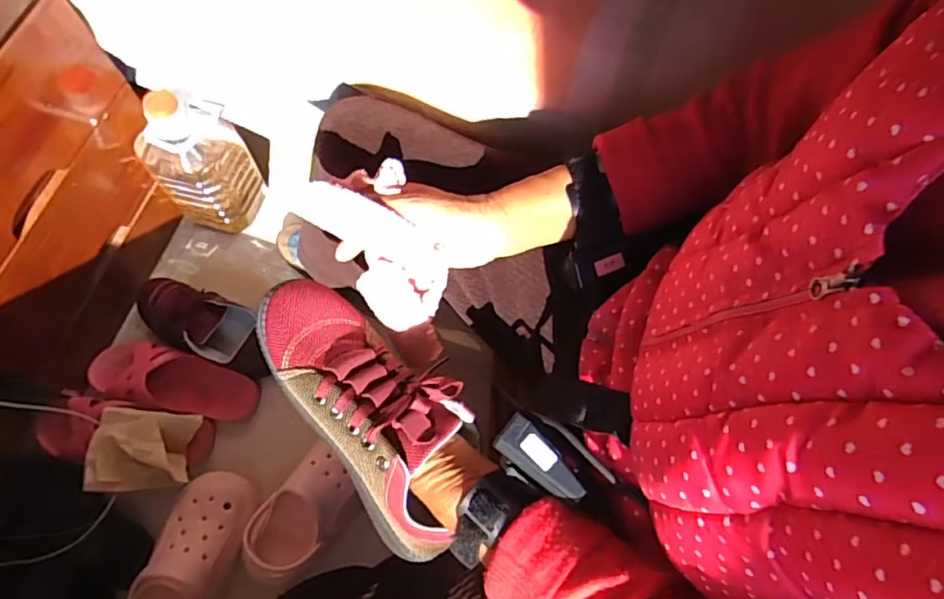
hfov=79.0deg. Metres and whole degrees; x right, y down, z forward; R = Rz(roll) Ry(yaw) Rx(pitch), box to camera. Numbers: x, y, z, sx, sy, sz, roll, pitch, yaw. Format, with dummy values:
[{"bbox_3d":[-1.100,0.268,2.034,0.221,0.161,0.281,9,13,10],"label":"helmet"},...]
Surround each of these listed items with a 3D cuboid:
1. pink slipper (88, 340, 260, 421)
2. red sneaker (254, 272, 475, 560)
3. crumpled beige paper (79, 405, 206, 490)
[{"bbox_3d":[-0.472,0.126,0.895,0.269,0.061,0.096,17,70,3],"label":"pink slipper"},{"bbox_3d":[-0.071,0.078,0.434,0.100,0.087,0.223,-32,78,-13],"label":"red sneaker"},{"bbox_3d":[-0.464,0.212,0.812,0.132,0.055,0.111,12,77,-32],"label":"crumpled beige paper"}]

